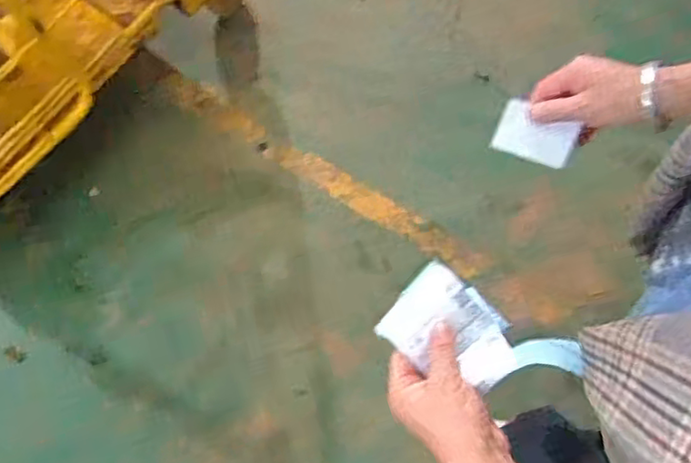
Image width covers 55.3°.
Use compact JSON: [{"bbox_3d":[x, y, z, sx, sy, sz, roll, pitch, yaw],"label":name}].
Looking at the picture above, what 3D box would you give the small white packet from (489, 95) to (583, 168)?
[{"bbox_3d":[0.181,-0.091,0.618,0.073,0.008,0.050,21,113,3],"label":"small white packet"}]

